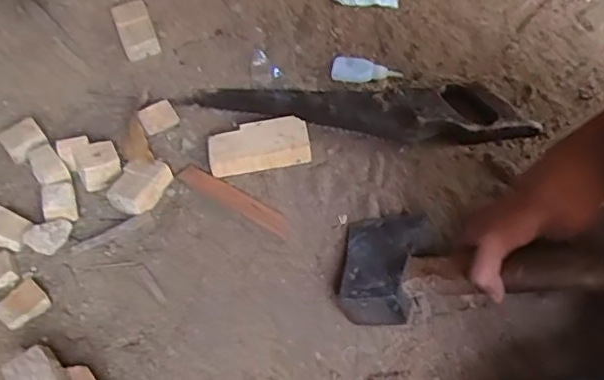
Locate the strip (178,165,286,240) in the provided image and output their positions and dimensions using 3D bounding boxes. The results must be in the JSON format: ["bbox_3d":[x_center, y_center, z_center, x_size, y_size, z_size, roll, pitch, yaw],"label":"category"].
[{"bbox_3d":[-0.067,0.010,0.597,0.137,0.005,0.027,27,52,23],"label":"strip"}]

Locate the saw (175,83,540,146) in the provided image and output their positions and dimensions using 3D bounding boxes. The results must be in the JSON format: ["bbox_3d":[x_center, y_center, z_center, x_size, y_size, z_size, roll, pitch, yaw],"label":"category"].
[{"bbox_3d":[0.059,-0.091,0.655,0.372,0.031,0.086,4,48,5],"label":"saw"}]

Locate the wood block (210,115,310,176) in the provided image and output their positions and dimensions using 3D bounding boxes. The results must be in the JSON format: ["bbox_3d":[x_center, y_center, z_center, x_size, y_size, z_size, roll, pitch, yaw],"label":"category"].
[{"bbox_3d":[-0.046,-0.050,0.627,0.104,0.030,0.052,-6,48,-5],"label":"wood block"}]

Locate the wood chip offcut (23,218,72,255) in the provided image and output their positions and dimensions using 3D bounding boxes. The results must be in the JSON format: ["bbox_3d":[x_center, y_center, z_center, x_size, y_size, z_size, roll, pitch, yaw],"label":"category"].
[{"bbox_3d":[-0.238,0.043,0.558,0.041,0.024,0.024,-33,61,-24],"label":"wood chip offcut"}]

